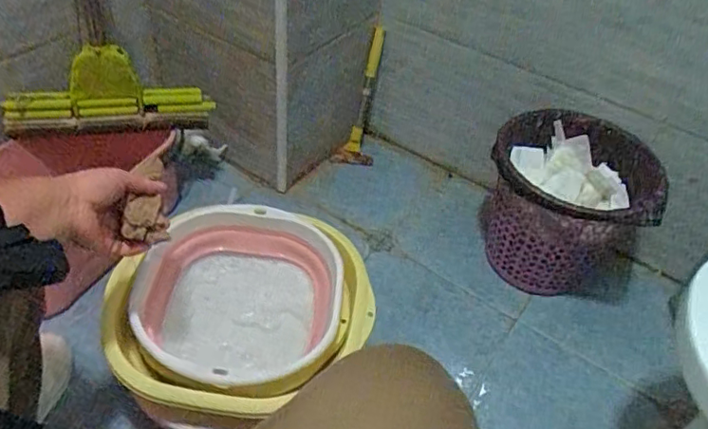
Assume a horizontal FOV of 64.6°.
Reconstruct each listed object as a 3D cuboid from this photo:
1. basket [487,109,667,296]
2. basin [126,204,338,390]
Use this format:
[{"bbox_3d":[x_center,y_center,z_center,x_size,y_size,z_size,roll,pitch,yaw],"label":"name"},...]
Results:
[{"bbox_3d":[0.369,-0.008,1.039,0.266,0.257,0.253,21,46,14],"label":"basket"},{"bbox_3d":[-0.151,0.124,0.786,0.252,0.109,0.275,5,45,-2],"label":"basin"}]

